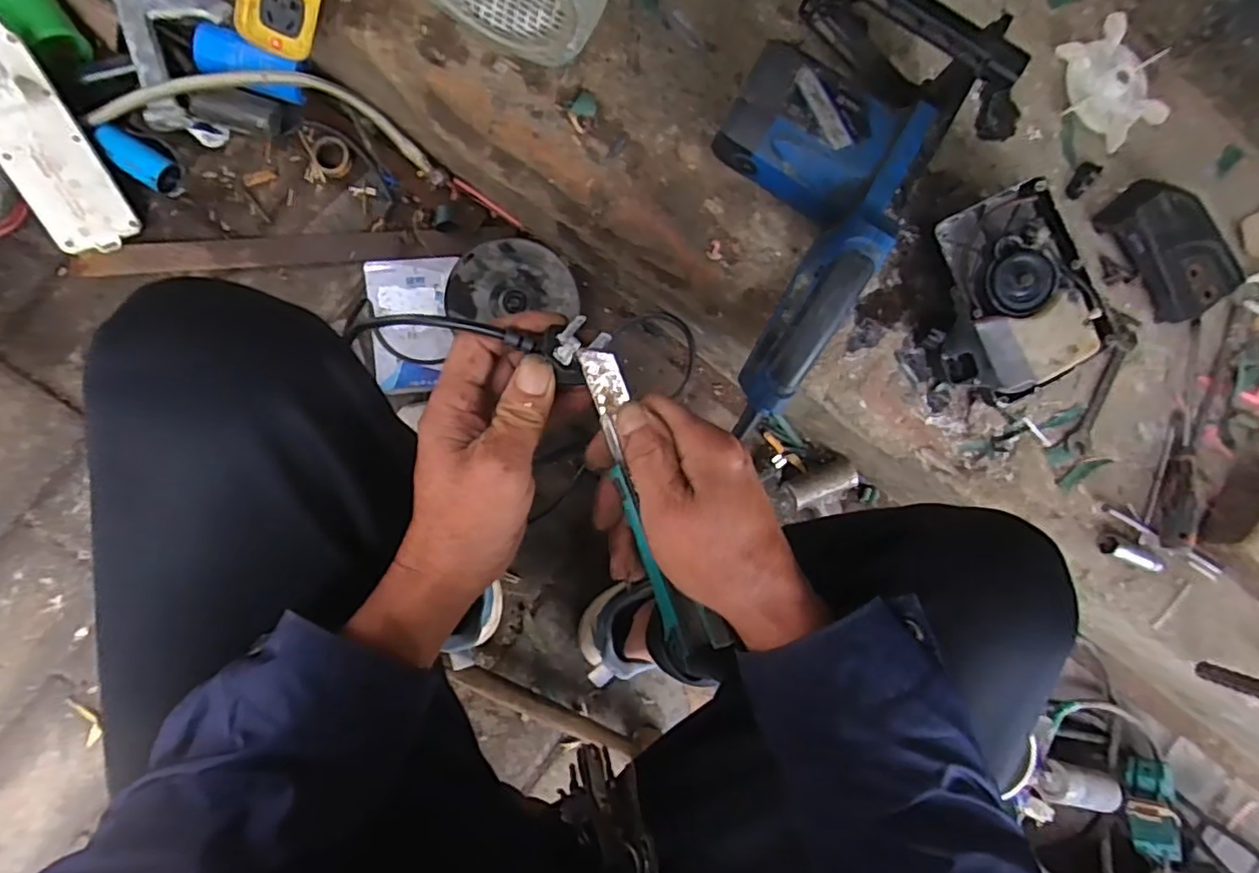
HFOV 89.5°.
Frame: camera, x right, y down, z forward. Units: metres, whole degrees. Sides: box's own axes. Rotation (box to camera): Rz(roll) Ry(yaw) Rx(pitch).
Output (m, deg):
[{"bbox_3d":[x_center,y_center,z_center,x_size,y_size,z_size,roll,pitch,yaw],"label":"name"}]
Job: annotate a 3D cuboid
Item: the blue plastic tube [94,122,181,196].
[{"bbox_3d":[-0.518,-0.293,0.671,0.076,0.038,0.039,33,85,-8],"label":"blue plastic tube"}]

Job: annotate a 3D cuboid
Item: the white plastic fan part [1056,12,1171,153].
[{"bbox_3d":[0.547,-0.399,0.710,0.124,0.016,0.127,0,90,-10],"label":"white plastic fan part"}]

